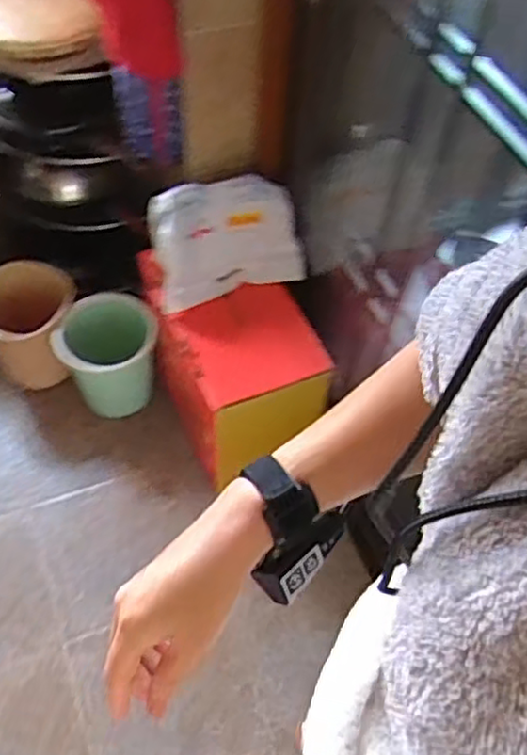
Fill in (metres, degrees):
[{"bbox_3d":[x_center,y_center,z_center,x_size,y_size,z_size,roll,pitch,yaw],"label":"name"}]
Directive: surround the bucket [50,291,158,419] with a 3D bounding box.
[{"bbox_3d":[-0.382,-0.055,1.702,0.222,0.257,0.202,2,54,-3],"label":"bucket"}]

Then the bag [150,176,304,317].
[{"bbox_3d":[-0.071,-0.291,1.468,0.308,0.221,0.156,-12,56,-13],"label":"bag"}]

